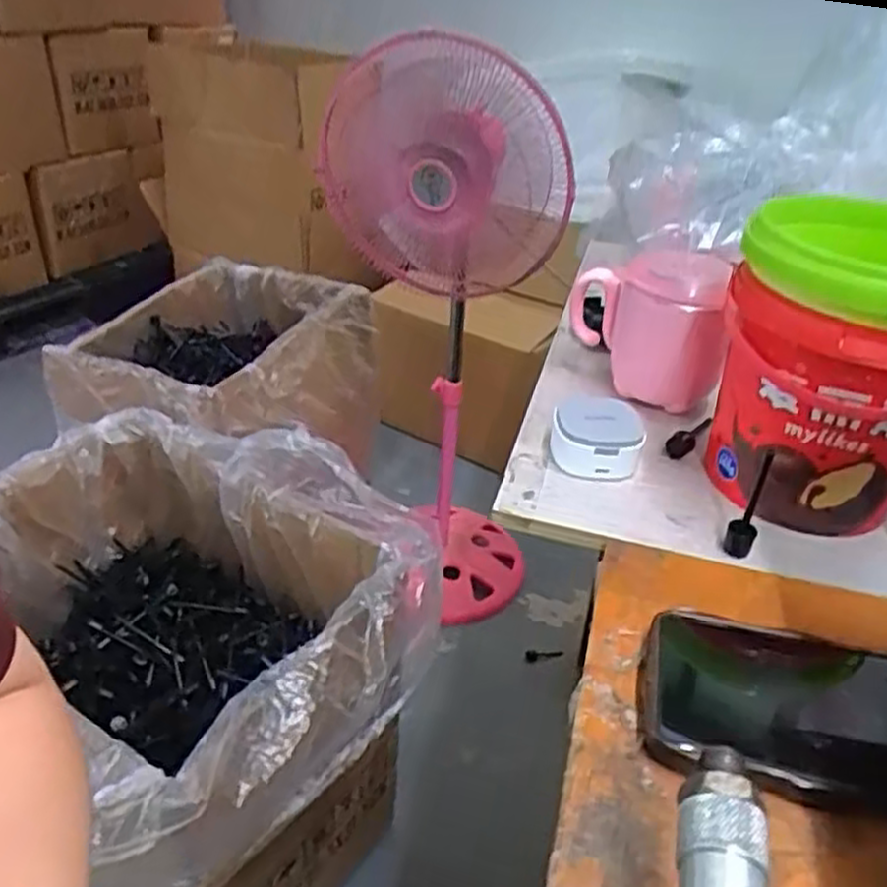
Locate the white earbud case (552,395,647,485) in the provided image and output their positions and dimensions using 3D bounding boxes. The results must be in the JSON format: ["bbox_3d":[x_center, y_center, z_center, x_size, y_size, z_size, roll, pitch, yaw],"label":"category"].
[{"bbox_3d":[0.093,-0.005,0.485,0.052,0.030,0.056,7,33,4],"label":"white earbud case"}]

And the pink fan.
[{"bbox_3d":[-0.007,-0.139,1.214,0.332,0.864,0.267,0,34,-7],"label":"pink fan"}]

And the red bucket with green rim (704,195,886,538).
[{"bbox_3d":[0.216,-0.043,0.435,0.122,0.150,0.124,3,33,-2],"label":"red bucket with green rim"}]

